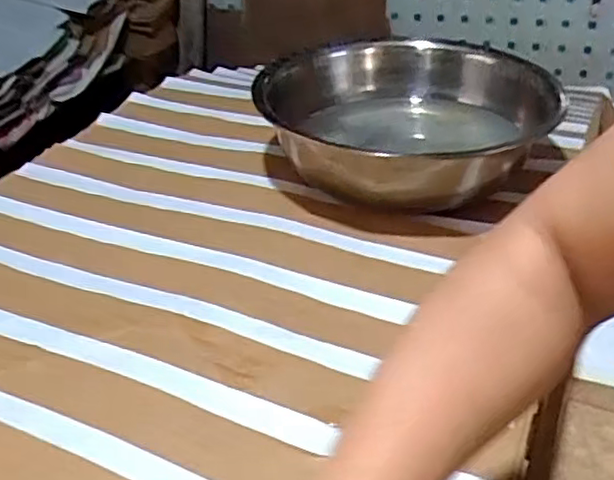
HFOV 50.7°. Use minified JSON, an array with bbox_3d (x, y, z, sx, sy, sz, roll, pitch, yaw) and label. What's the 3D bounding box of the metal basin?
[{"bbox_3d":[0.130,-0.172,0.854,0.373,0.101,0.373,-3,34,2],"label":"metal basin"}]

